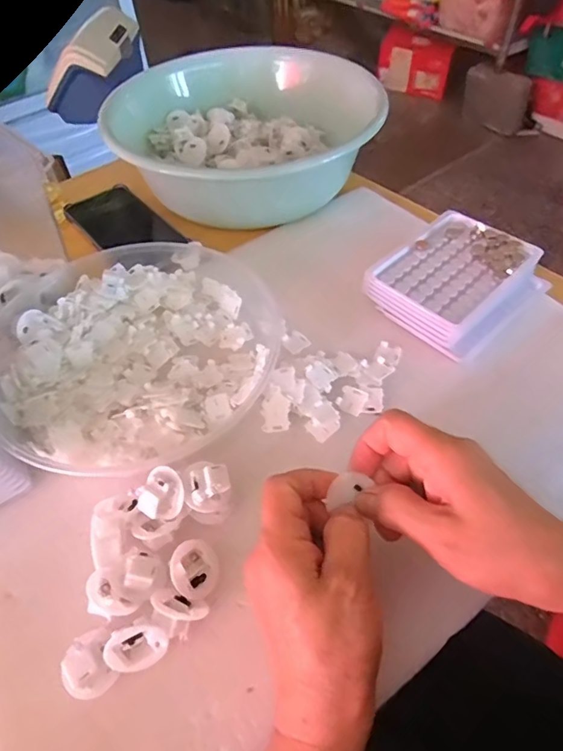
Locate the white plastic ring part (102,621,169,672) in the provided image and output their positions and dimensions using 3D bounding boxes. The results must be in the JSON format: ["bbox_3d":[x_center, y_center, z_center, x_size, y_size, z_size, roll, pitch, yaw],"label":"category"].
[{"bbox_3d":[-0.079,0.148,0.261,0.030,0.029,0.005,-41,22,-5],"label":"white plastic ring part"}]

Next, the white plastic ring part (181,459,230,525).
[{"bbox_3d":[-0.046,0.073,0.308,0.027,0.027,0.030,-11,53,-5],"label":"white plastic ring part"}]

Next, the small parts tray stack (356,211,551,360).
[{"bbox_3d":[0.153,-0.082,0.417,0.126,0.036,0.109,-38,60,-23],"label":"small parts tray stack"}]

